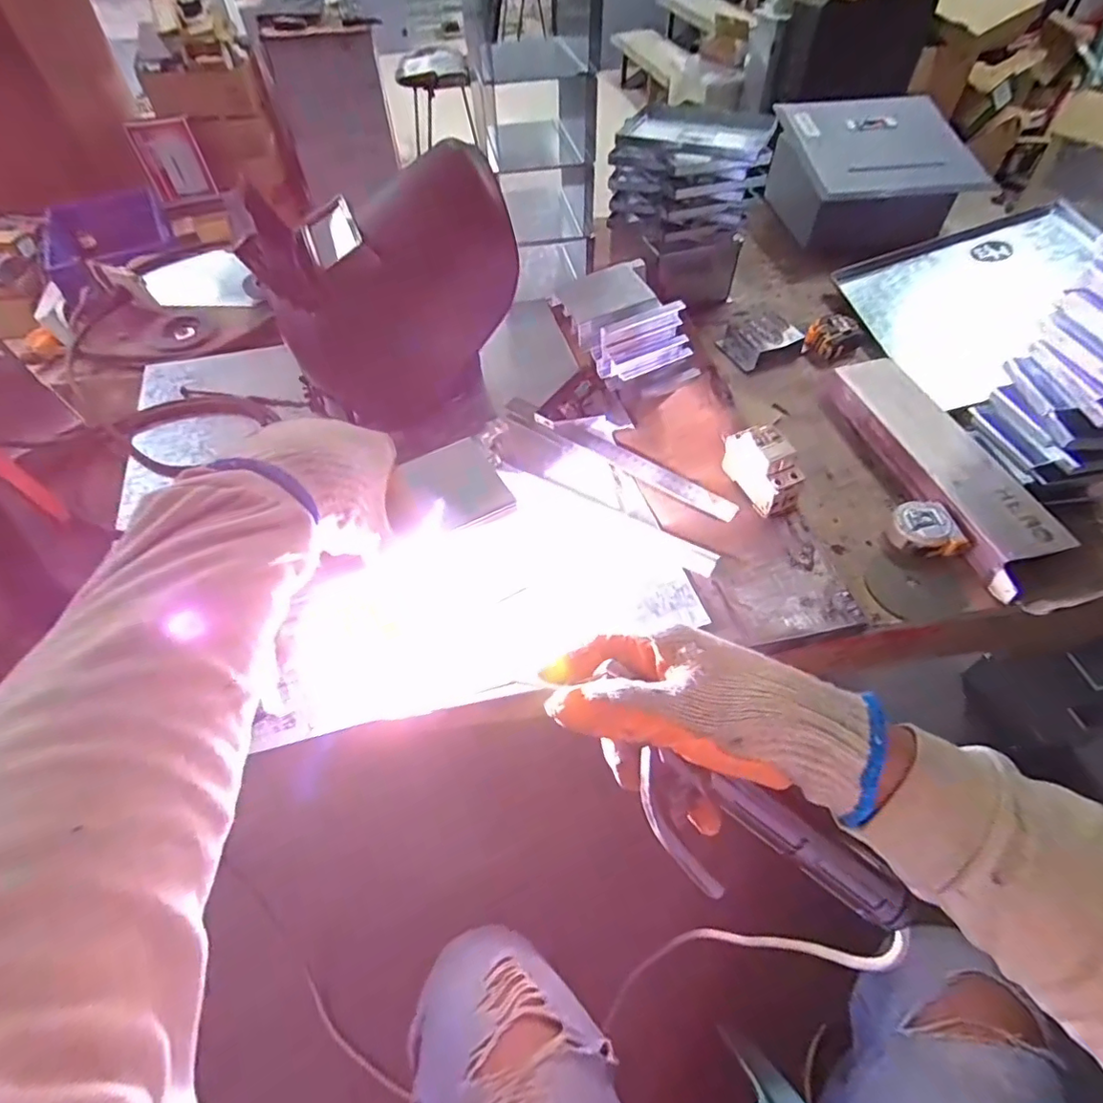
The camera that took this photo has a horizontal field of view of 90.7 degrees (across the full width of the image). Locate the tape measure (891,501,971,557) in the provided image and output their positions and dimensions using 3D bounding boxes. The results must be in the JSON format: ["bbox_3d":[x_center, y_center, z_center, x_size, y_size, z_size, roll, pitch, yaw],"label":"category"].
[{"bbox_3d":[0.371,-0.022,0.543,0.052,0.032,0.056,-1,54,1],"label":"tape measure"}]

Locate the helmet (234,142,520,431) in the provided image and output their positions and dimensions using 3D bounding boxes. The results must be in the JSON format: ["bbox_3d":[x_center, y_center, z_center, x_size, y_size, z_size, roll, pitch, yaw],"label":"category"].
[{"bbox_3d":[-0.161,-0.265,0.579,0.234,0.205,0.181,-39,61,-24],"label":"helmet"}]

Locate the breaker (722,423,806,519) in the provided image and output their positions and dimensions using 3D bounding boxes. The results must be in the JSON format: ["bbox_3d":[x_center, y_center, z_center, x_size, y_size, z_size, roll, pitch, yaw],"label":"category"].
[{"bbox_3d":[0.216,-0.082,0.560,0.034,0.079,0.085,-17,55,-10],"label":"breaker"}]

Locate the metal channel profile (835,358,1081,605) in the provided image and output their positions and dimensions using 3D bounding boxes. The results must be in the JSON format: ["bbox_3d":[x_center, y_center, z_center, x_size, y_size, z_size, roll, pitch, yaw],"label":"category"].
[{"bbox_3d":[0.421,-0.095,0.592,0.092,0.041,0.327,-10,54,-6],"label":"metal channel profile"}]

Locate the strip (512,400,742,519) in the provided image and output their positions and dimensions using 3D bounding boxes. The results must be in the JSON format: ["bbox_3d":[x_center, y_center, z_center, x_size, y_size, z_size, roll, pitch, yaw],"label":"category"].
[{"bbox_3d":[0.071,-0.109,0.621,0.293,0.008,0.033,30,69,19],"label":"strip"}]

